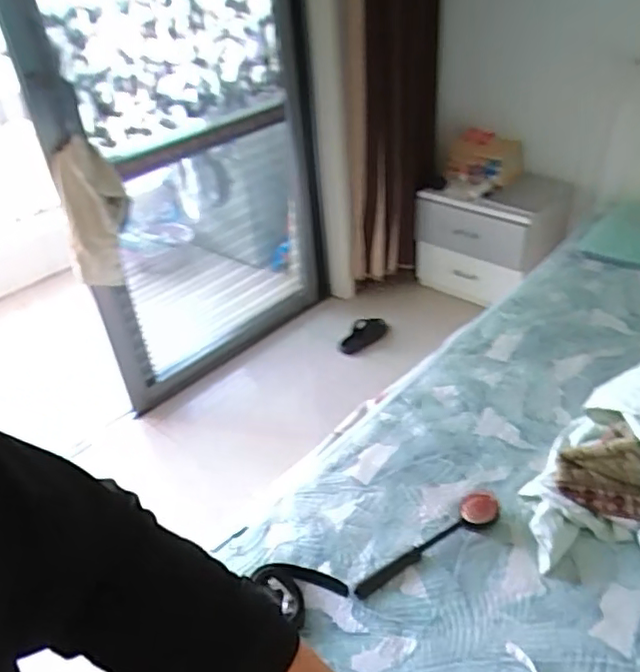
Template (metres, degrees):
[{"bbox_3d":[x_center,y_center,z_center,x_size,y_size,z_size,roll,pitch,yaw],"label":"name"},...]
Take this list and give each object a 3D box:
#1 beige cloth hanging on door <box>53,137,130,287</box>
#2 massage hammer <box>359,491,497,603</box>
[{"bbox_3d":[-0.656,-0.335,1.785,0.204,0.418,0.211,-16,37,-15],"label":"beige cloth hanging on door"},{"bbox_3d":[0.218,0.412,1.213,0.360,0.041,0.067,-22,38,-23],"label":"massage hammer"}]

